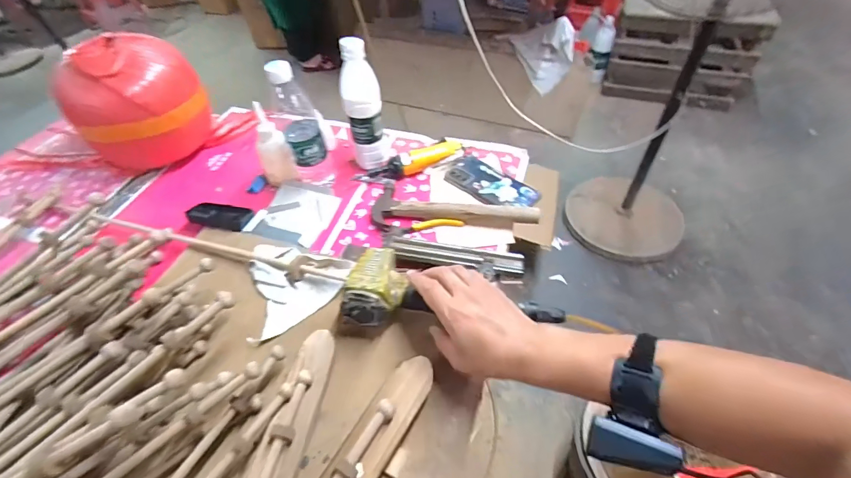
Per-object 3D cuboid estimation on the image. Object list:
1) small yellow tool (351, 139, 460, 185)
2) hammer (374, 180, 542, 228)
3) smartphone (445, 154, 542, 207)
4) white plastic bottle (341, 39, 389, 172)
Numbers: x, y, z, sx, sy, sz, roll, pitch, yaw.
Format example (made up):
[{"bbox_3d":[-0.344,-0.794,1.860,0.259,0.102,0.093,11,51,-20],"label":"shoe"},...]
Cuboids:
[{"bbox_3d":[-0.030,-0.143,0.735,0.206,0.038,0.050,-19,51,-12],"label":"small yellow tool"},{"bbox_3d":[0.046,-0.069,0.675,0.273,0.034,0.110,1,50,5],"label":"hammer"},{"bbox_3d":[0.116,-0.098,0.700,0.166,0.016,0.073,30,68,24],"label":"smartphone"},{"bbox_3d":[-0.106,-0.226,0.684,0.062,0.227,0.055,-10,50,-5],"label":"white plastic bottle"}]

